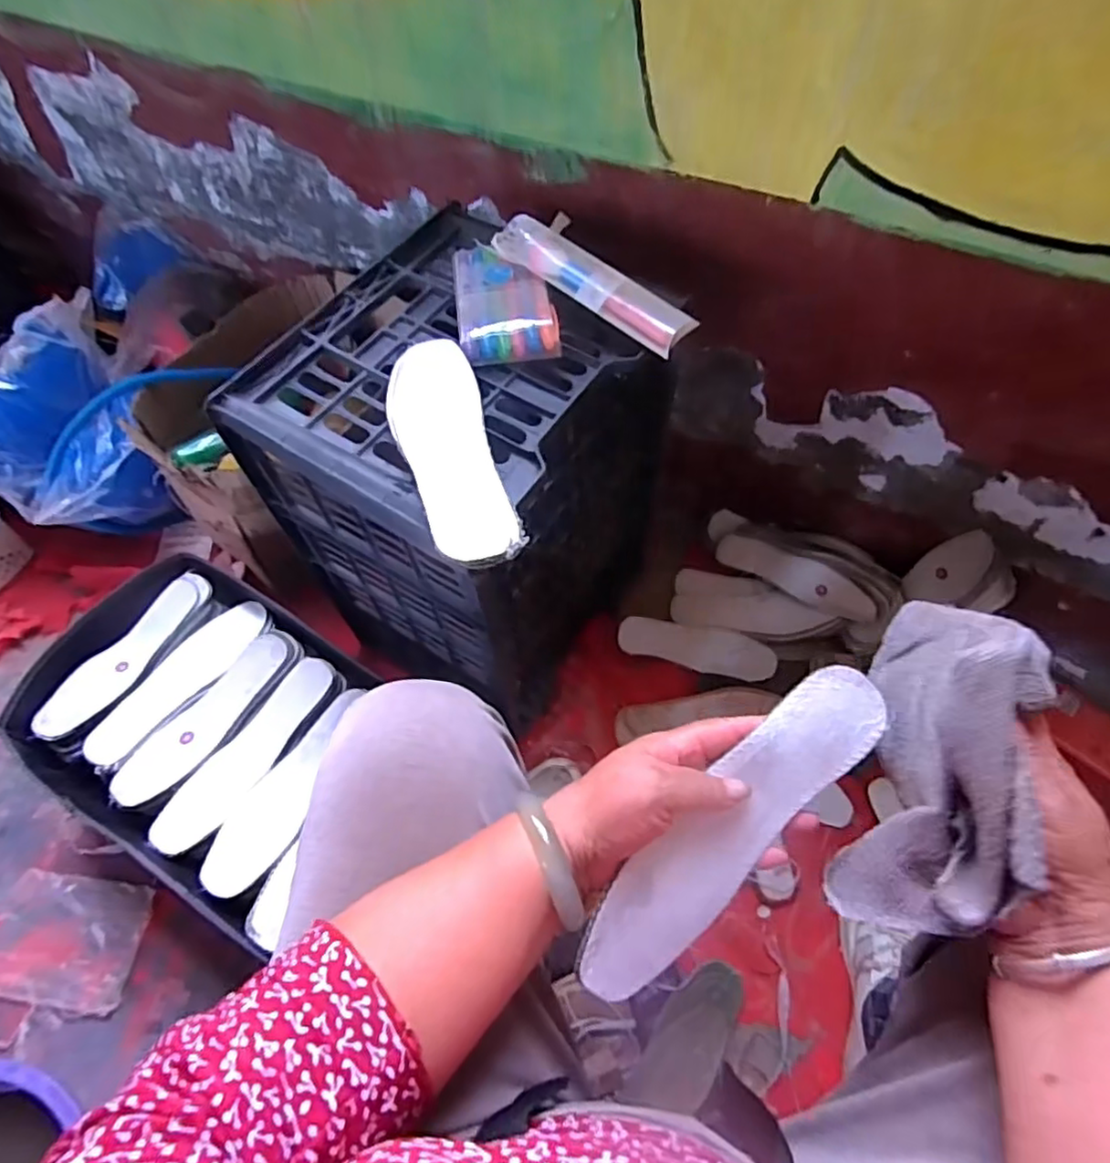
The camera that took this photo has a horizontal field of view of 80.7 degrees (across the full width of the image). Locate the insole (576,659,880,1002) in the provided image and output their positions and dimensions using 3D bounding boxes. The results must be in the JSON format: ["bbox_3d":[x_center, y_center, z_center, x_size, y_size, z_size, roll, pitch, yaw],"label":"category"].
[{"bbox_3d":[0.100,0.139,0.360,0.216,0.012,0.062,-44,97,-3],"label":"insole"}]

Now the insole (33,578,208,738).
[{"bbox_3d":[-0.506,0.085,0.770,0.059,0.023,0.229,30,65,17],"label":"insole"}]

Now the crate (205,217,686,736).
[{"bbox_3d":[-0.082,-0.085,0.741,0.279,0.436,0.329,27,64,16],"label":"crate"}]

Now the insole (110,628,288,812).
[{"bbox_3d":[-0.390,0.149,0.727,0.069,0.011,0.219,31,65,18],"label":"insole"}]

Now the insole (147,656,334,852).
[{"bbox_3d":[-0.328,0.181,0.698,0.075,0.025,0.231,27,64,16],"label":"insole"}]

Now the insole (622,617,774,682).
[{"bbox_3d":[0.194,0.092,0.896,0.210,0.011,0.061,10,86,3],"label":"insole"}]

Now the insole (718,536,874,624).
[{"bbox_3d":[0.332,-0.008,0.903,0.216,0.057,0.014,29,23,18],"label":"insole"}]

